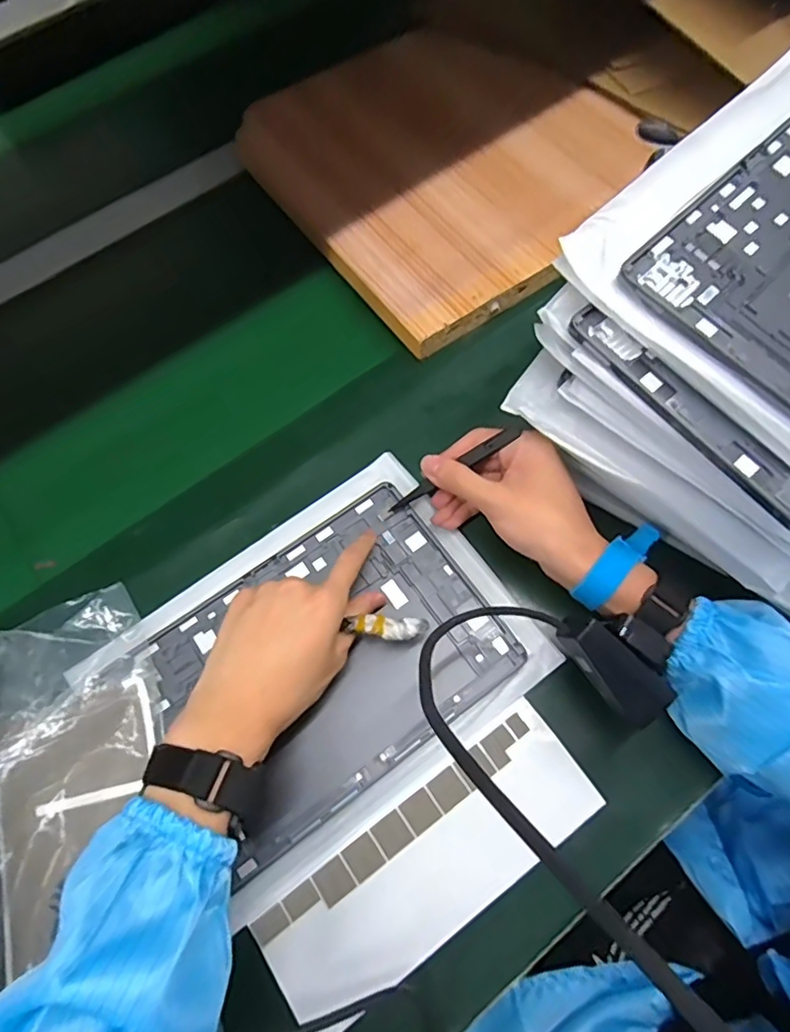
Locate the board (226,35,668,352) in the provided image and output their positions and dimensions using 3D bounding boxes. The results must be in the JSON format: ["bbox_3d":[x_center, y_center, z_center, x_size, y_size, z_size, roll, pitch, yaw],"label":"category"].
[{"bbox_3d":[0.041,-0.362,0.567,0.316,0.028,0.380,-34,69,-11],"label":"board"}]

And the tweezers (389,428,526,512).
[{"bbox_3d":[0.041,-0.032,0.412,0.113,0.013,0.012,-33,63,31],"label":"tweezers"}]

